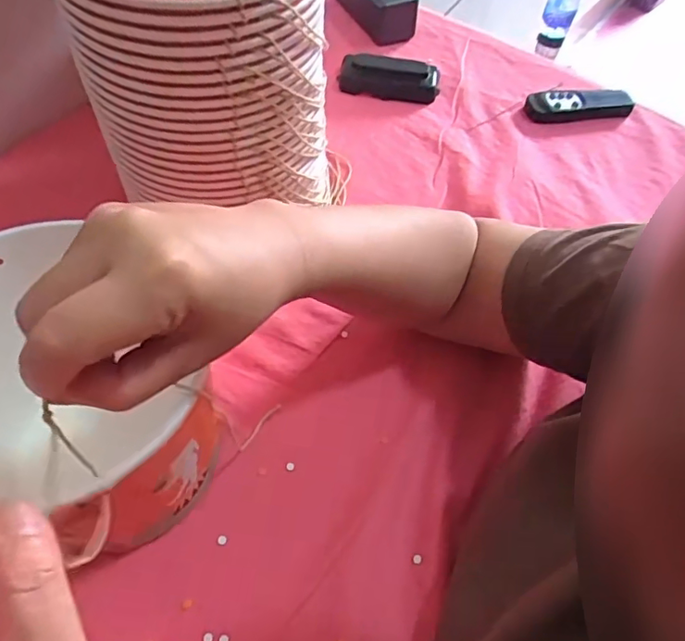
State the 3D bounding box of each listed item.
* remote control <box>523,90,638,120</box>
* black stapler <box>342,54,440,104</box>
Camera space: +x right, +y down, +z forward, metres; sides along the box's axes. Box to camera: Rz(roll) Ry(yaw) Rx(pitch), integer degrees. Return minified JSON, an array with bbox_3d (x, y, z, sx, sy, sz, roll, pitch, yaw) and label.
[{"bbox_3d":[0.255,-0.231,0.584,0.113,0.016,0.034,1,57,-2],"label":"remote control"},{"bbox_3d":[0.050,-0.261,0.580,0.105,0.030,0.040,9,57,4],"label":"black stapler"}]

